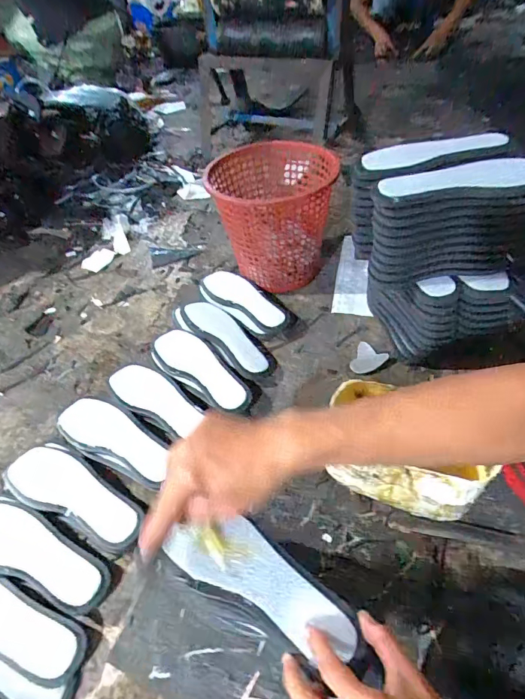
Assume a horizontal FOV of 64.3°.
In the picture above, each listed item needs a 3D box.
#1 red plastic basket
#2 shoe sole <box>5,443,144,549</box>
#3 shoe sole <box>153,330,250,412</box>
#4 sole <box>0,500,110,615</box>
[{"bbox_3d":[0.020,-0.289,0.901,0.232,0.214,0.236,4,46,10],"label":"red plastic basket"},{"bbox_3d":[-0.275,0.209,0.609,0.231,0.015,0.086,21,51,24],"label":"shoe sole"},{"bbox_3d":[-0.109,0.033,0.756,0.221,0.023,0.076,32,56,31],"label":"shoe sole"},{"bbox_3d":[-0.306,0.267,0.552,0.232,0.011,0.081,16,49,20],"label":"sole"}]

